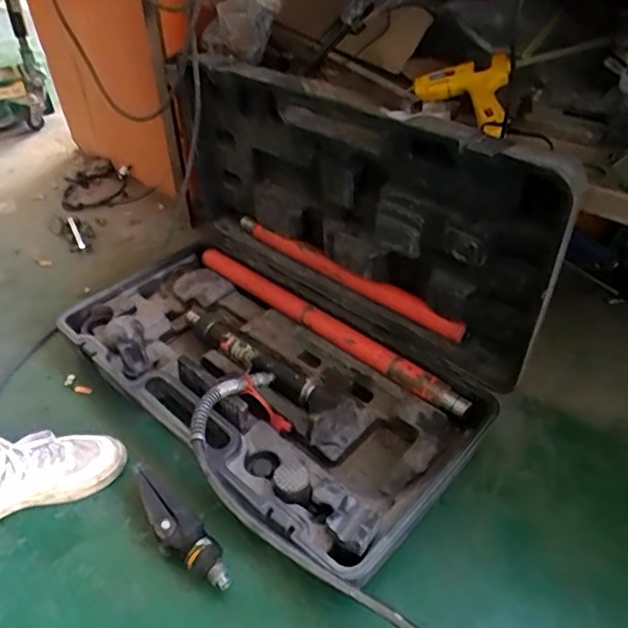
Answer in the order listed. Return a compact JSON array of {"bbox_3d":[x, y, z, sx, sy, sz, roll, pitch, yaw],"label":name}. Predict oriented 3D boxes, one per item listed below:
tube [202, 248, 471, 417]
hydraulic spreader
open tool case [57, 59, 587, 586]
[{"bbox_3d":[0.003,0.014,1.019,0.628,0.048,0.047,33,53,31],"label":"tube"},{"bbox_3d":[-0.187,0.294,0.758,0.056,0.053,0.211,-32,51,-29],"label":"hydraulic spreader"},{"bbox_3d":[-0.087,-0.070,0.858,0.456,0.421,0.760,-32,51,-29],"label":"open tool case"}]

